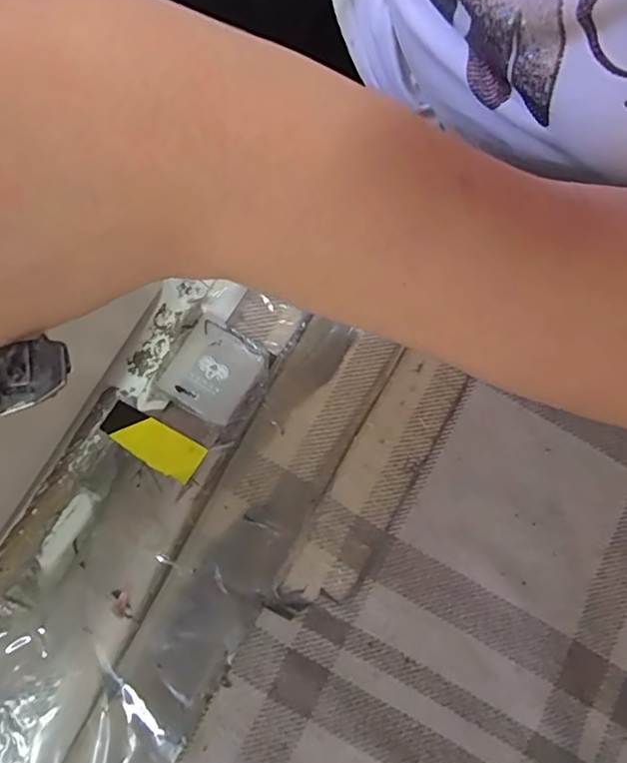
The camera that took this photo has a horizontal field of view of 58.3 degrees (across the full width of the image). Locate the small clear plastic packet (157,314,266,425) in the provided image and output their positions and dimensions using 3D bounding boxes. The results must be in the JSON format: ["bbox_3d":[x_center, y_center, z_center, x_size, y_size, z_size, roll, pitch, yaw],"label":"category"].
[{"bbox_3d":[-0.045,-0.005,0.250,0.036,0.005,0.039,34,79,0],"label":"small clear plastic packet"}]

